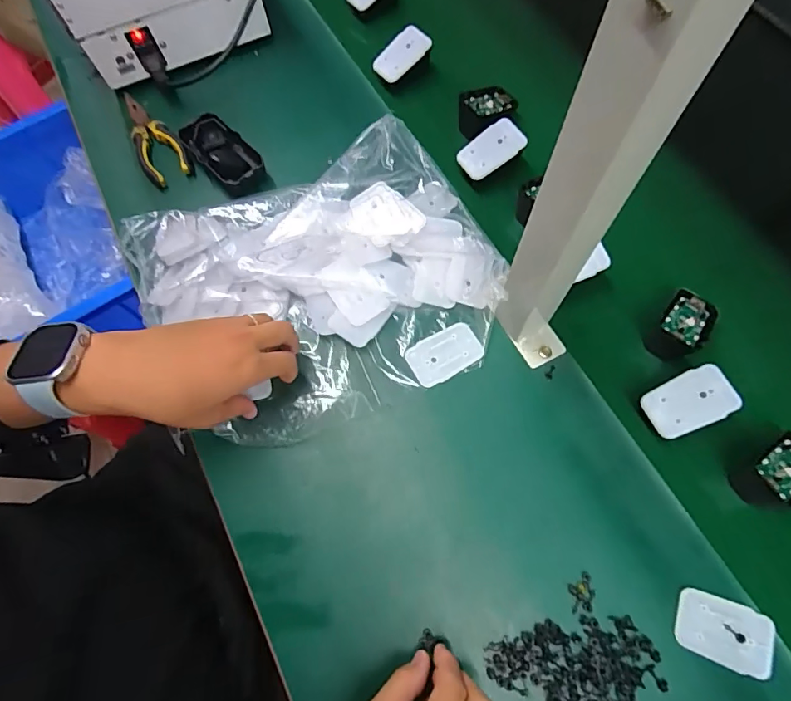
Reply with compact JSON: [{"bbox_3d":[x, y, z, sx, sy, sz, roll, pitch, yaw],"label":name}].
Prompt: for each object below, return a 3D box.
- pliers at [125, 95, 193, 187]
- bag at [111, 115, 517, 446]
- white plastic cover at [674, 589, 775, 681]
[{"bbox_3d":[-0.287,-0.251,0.550,0.050,0.018,0.143,-32,72,-9],"label":"pliers"},{"bbox_3d":[-0.077,-0.068,0.458,0.332,0.043,0.268,-20,72,-4],"label":"bag"},{"bbox_3d":[0.247,0.212,0.352,0.067,0.004,0.044,21,72,10],"label":"white plastic cover"}]

